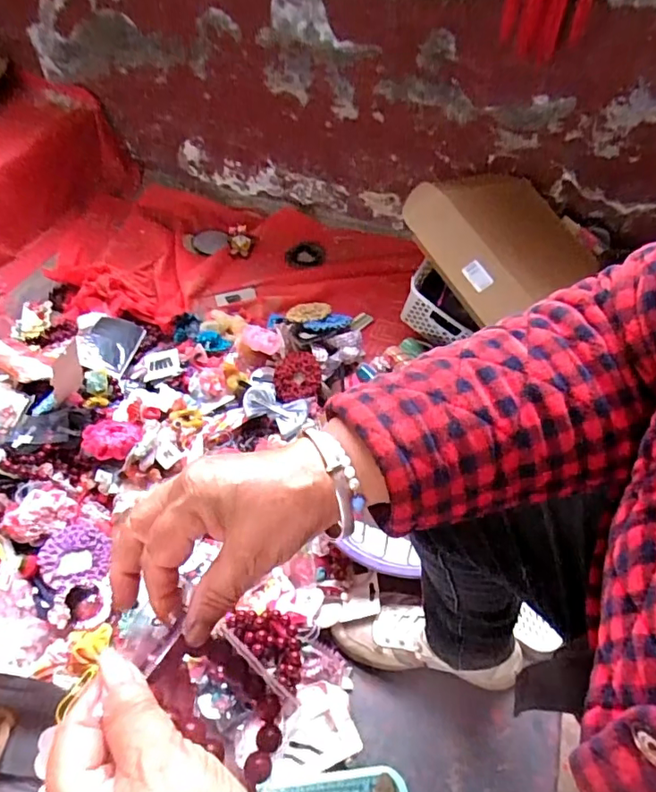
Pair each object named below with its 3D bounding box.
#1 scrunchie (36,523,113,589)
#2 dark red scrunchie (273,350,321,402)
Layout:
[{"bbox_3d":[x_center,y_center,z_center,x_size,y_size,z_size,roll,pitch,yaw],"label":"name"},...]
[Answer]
[{"bbox_3d":[-0.376,0.238,0.783,0.096,0.025,0.089,0,51,-1],"label":"scrunchie"},{"bbox_3d":[-0.055,-0.035,0.980,0.091,0.024,0.091,-15,72,23],"label":"dark red scrunchie"}]

